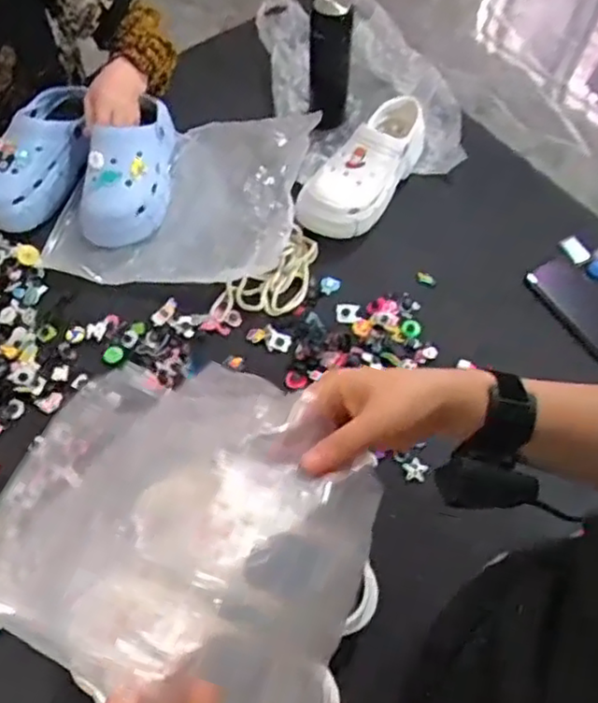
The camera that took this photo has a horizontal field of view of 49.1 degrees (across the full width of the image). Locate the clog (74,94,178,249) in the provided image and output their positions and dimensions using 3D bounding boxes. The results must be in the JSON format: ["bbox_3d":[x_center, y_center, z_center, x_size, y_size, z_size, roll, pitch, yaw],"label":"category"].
[{"bbox_3d":[-0.237,-0.269,0.943,0.108,0.107,0.235,9,61,4],"label":"clog"}]

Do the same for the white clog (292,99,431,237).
[{"bbox_3d":[0.106,-0.276,0.956,0.095,0.088,0.258,29,64,15],"label":"white clog"}]

